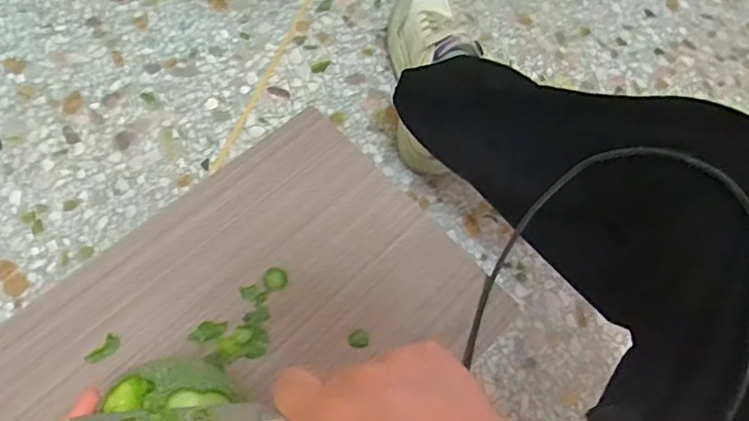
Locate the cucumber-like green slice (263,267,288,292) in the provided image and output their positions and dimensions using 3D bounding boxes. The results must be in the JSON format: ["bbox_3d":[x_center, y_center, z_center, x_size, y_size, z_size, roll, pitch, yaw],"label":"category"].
[{"bbox_3d":[-0.082,0.056,0.478,0.019,0.006,0.020,4,65,-8],"label":"cucumber-like green slice"}]

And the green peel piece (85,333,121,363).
[{"bbox_3d":[-0.204,0.105,0.437,0.014,0.004,0.026,37,65,7],"label":"green peel piece"}]

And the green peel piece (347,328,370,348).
[{"bbox_3d":[-0.013,0.104,0.470,0.017,0.012,0.014,6,66,0],"label":"green peel piece"}]

